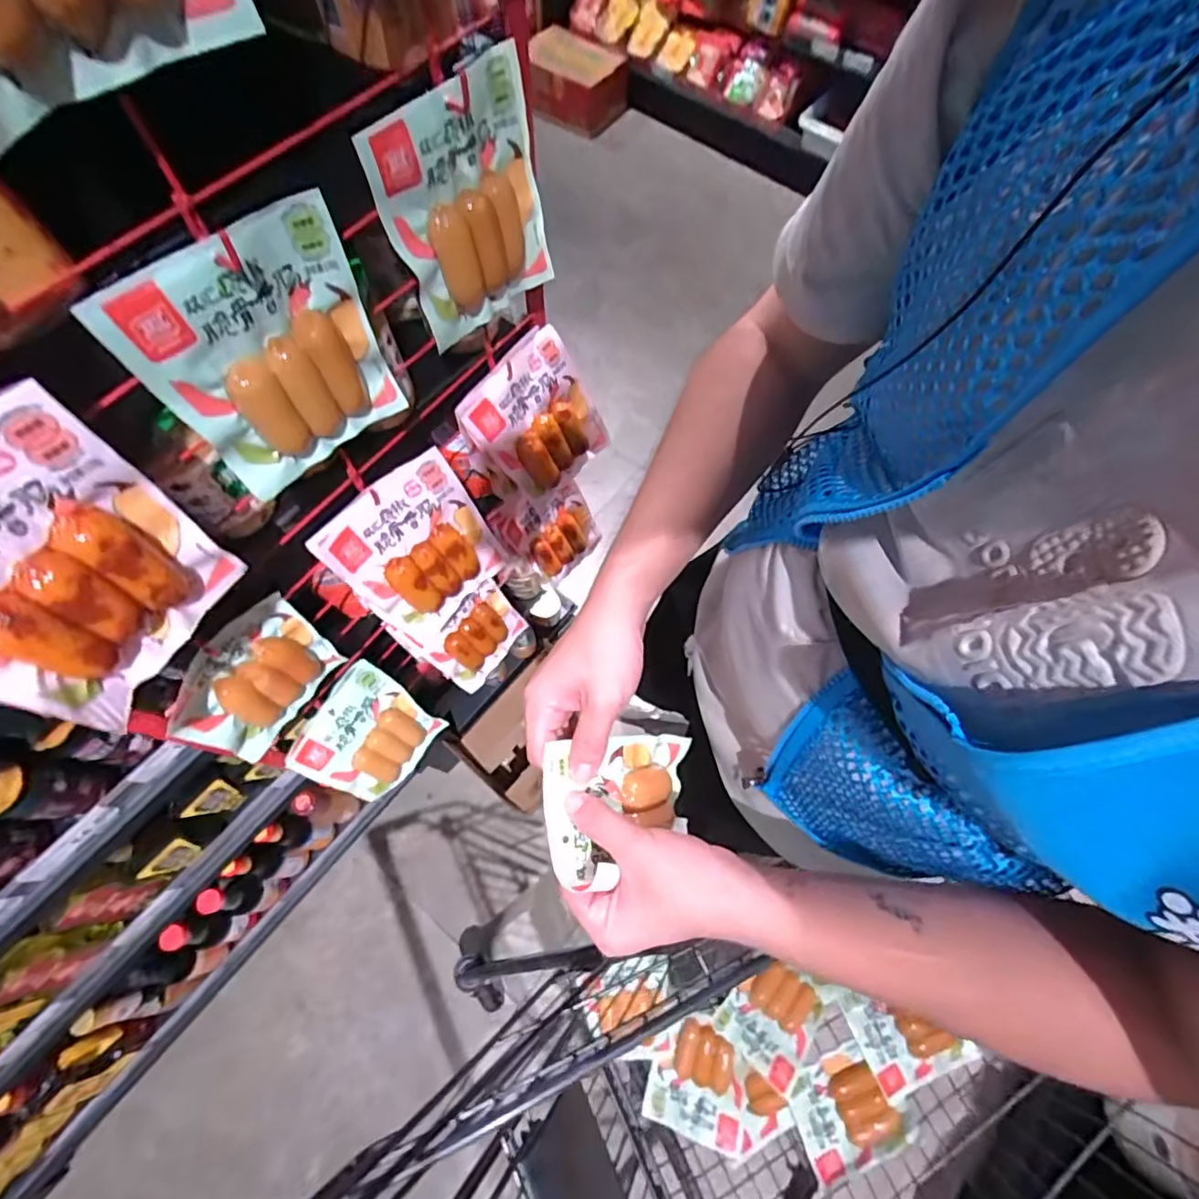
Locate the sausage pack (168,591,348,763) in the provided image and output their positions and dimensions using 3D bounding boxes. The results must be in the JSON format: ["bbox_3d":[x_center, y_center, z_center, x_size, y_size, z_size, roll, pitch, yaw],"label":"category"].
[{"bbox_3d":[-0.293,0.067,0.474,0.032,0.132,0.125,31,70,11],"label":"sausage pack"}]

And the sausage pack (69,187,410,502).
[{"bbox_3d":[-0.191,-0.141,0.334,0.125,0.142,0.020,-42,75,-16],"label":"sausage pack"}]

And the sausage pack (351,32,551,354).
[{"bbox_3d":[-0.089,-0.267,0.388,0.025,0.142,0.129,42,73,14],"label":"sausage pack"}]

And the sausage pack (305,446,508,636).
[{"bbox_3d":[-0.160,-0.040,0.507,0.127,0.144,0.022,-43,44,-14],"label":"sausage pack"}]

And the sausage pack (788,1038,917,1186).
[{"bbox_3d":[0.325,0.668,0.734,0.137,0.020,0.121,-18,69,-9],"label":"sausage pack"}]

